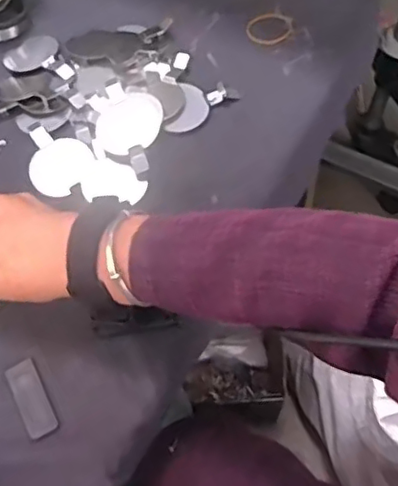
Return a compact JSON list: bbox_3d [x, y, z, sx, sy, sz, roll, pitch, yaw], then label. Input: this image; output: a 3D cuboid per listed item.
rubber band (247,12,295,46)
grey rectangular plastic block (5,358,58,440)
[{"bbox_3d":[0.072,-0.218,0.618,0.045,0.004,0.046,-1,58,1],"label":"rubber band"},{"bbox_3d":[-0.120,0.111,0.434,0.021,0.004,0.056,-26,61,-14],"label":"grey rectangular plastic block"}]

